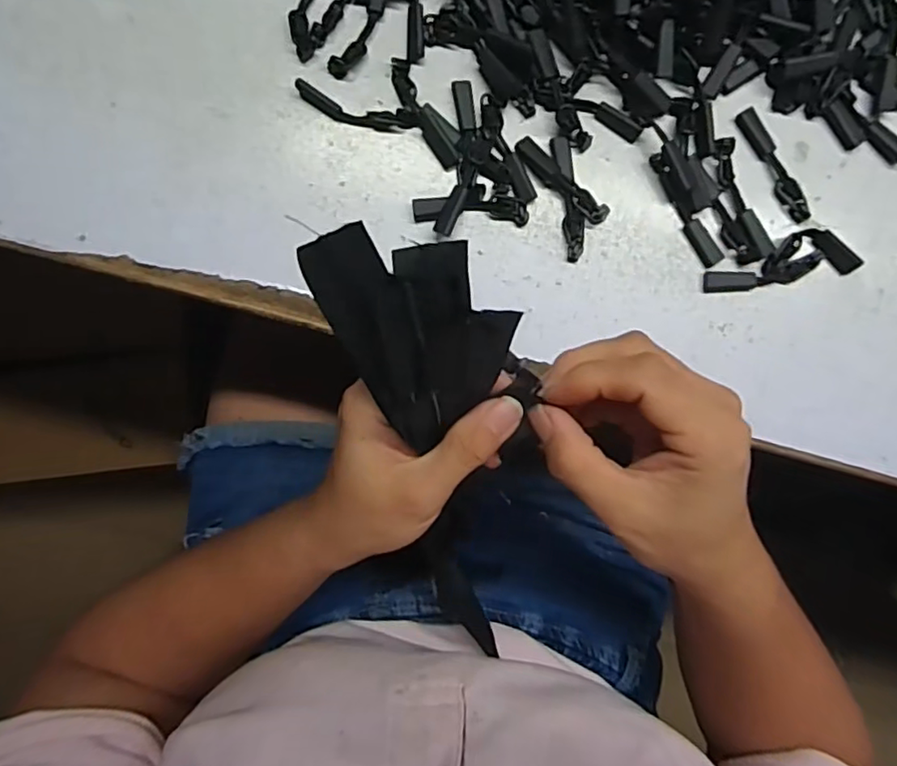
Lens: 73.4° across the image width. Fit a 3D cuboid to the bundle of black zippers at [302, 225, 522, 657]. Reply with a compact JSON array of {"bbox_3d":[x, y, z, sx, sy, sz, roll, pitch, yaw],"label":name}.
[{"bbox_3d":[-0.001,0.038,0.254,0.063,0.026,0.215,-9,128,0],"label":"bundle of black zippers"}]

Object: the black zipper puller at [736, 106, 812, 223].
[{"bbox_3d":[0.156,-0.103,0.286,0.011,0.004,0.058,-31,92,1],"label":"black zipper puller"}]

